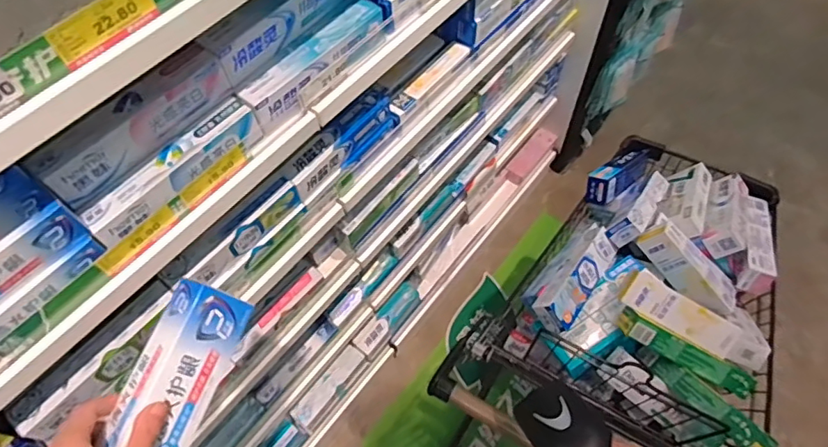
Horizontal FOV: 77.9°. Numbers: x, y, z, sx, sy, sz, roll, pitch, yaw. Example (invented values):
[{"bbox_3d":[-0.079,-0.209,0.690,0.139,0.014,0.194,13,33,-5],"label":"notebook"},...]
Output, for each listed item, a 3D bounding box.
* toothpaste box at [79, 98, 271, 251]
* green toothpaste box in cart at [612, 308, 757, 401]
[{"bbox_3d":[-0.279,-0.064,0.606,0.041,0.042,0.223,35,66,21],"label":"toothpaste box"},{"bbox_3d":[0.430,0.206,0.809,0.227,0.030,0.041,29,63,1],"label":"green toothpaste box in cart"}]

